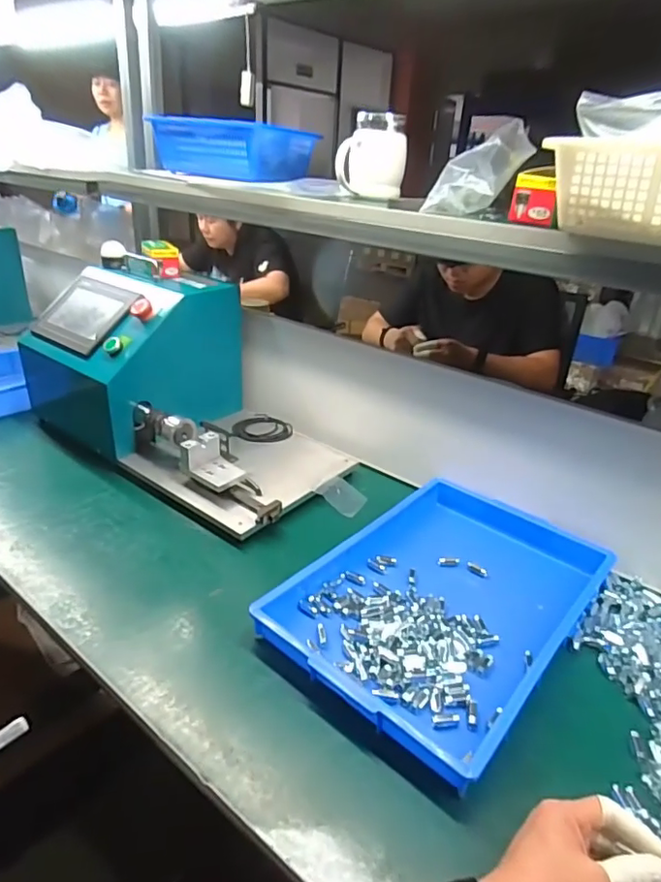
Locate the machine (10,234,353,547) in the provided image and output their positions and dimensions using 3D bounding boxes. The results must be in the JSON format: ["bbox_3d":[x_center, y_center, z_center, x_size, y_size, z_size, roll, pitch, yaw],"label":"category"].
[{"bbox_3d":[-0.263,-0.118,0.994,0.611,0.284,0.303,22,33,31],"label":"machine"}]

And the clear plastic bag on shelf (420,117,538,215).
[{"bbox_3d":[0.194,-0.351,0.723,0.093,0.096,0.103,22,33,31],"label":"clear plastic bag on shelf"}]

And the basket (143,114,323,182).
[{"bbox_3d":[-0.196,-0.582,1.099,0.277,0.092,0.194,23,33,33],"label":"basket"}]

